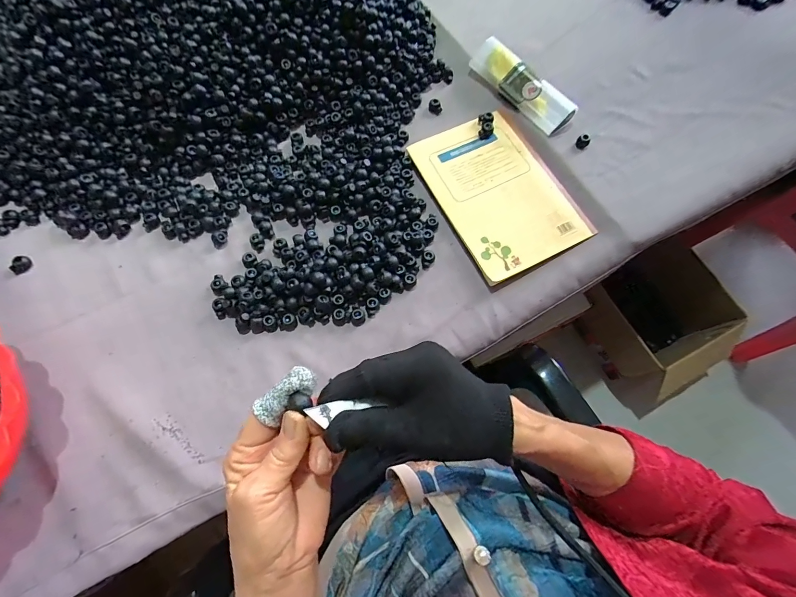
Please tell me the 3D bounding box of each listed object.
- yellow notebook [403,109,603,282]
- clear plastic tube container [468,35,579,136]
[{"bbox_3d":[0.119,-0.130,0.443,0.139,0.012,0.203,-25,72,-9],"label":"yellow notebook"},{"bbox_3d":[0.155,-0.271,0.473,0.035,0.034,0.154,-36,74,-12],"label":"clear plastic tube container"}]

